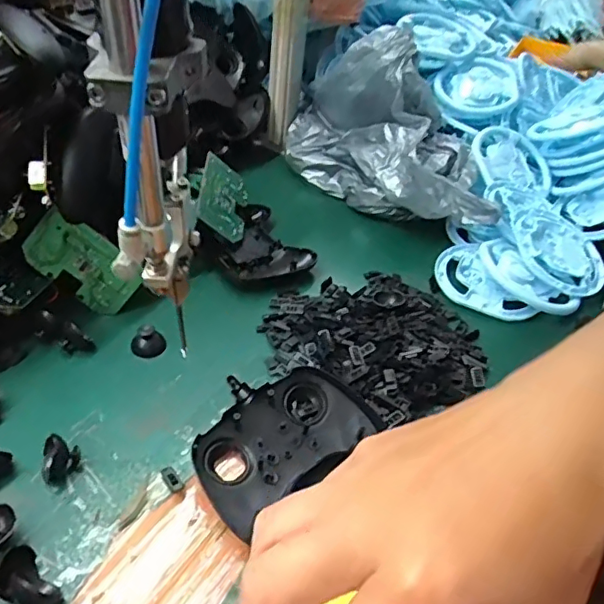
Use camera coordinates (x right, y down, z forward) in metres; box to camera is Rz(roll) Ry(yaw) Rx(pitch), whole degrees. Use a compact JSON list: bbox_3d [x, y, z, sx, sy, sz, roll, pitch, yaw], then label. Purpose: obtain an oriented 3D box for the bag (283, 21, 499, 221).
[{"bbox_3d":[0.107,-0.194,0.618,0.134,0.151,0.297,-28,51,-34],"label":"bag"}]

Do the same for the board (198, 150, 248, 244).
[{"bbox_3d":[-0.075,-0.100,0.548,0.053,0.006,0.086,28,48,-35],"label":"board"}]

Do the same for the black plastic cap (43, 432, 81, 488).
[{"bbox_3d":[-0.153,0.099,0.355,0.024,0.021,0.022,4,40,-3],"label":"black plastic cap"}]

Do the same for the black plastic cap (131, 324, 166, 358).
[{"bbox_3d":[-0.121,0.031,0.440,0.025,0.021,0.018,-7,42,-15],"label":"black plastic cap"}]

